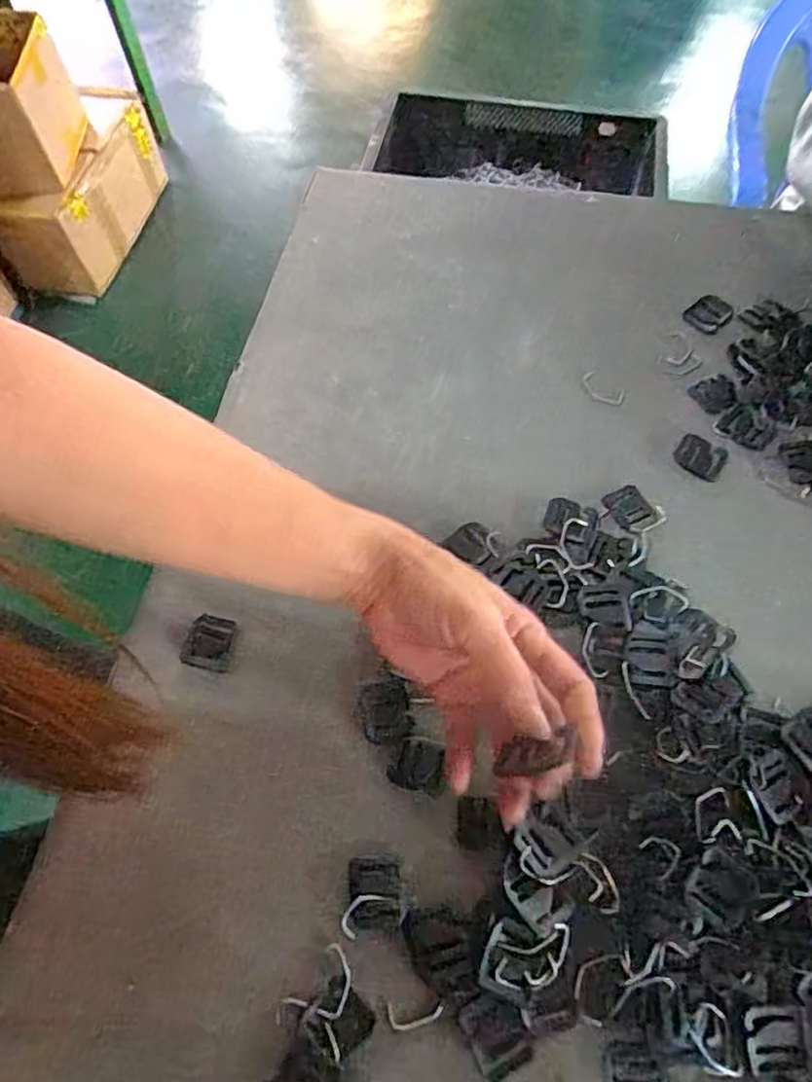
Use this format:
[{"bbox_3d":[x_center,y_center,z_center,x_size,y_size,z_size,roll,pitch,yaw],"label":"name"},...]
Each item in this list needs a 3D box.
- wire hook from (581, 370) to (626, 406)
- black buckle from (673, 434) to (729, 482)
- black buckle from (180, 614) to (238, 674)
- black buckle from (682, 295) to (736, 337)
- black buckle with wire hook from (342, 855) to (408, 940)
[{"bbox_3d":[0.152,-0.118,0.513,0.037,0.004,0.023,37,69,20],"label":"wire hook"},{"bbox_3d":[0.216,-0.061,0.487,0.035,0.004,0.032,26,66,16],"label":"black buckle"},{"bbox_3d":[-0.127,0.066,0.430,0.032,0.004,0.034,11,63,9],"label":"black buckle"},{"bbox_3d":[0.251,-0.188,0.548,0.034,0.006,0.032,-42,67,-18],"label":"black buckle"},{"bbox_3d":[-0.017,0.192,0.359,0.033,0.004,0.036,-3,61,1],"label":"black buckle with wire hook"}]

